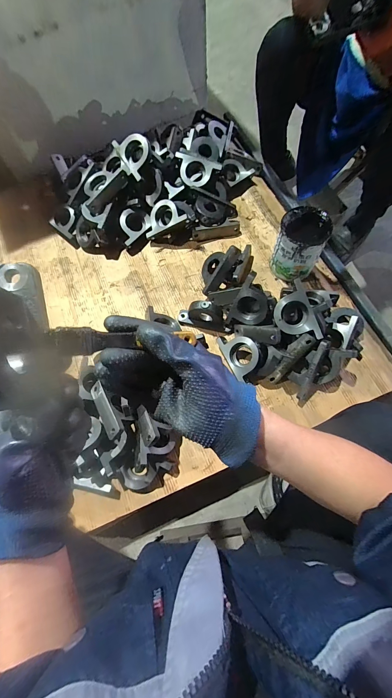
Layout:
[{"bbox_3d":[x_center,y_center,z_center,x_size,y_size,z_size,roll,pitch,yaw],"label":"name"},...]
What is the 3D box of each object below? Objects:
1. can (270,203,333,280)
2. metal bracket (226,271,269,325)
[{"bbox_3d":[0.280,-0.283,0.772,0.118,0.151,0.124,-1,70,2],"label":"can"},{"bbox_3d":[0.137,-0.106,0.706,0.085,0.150,0.029,39,40,15],"label":"metal bracket"}]

